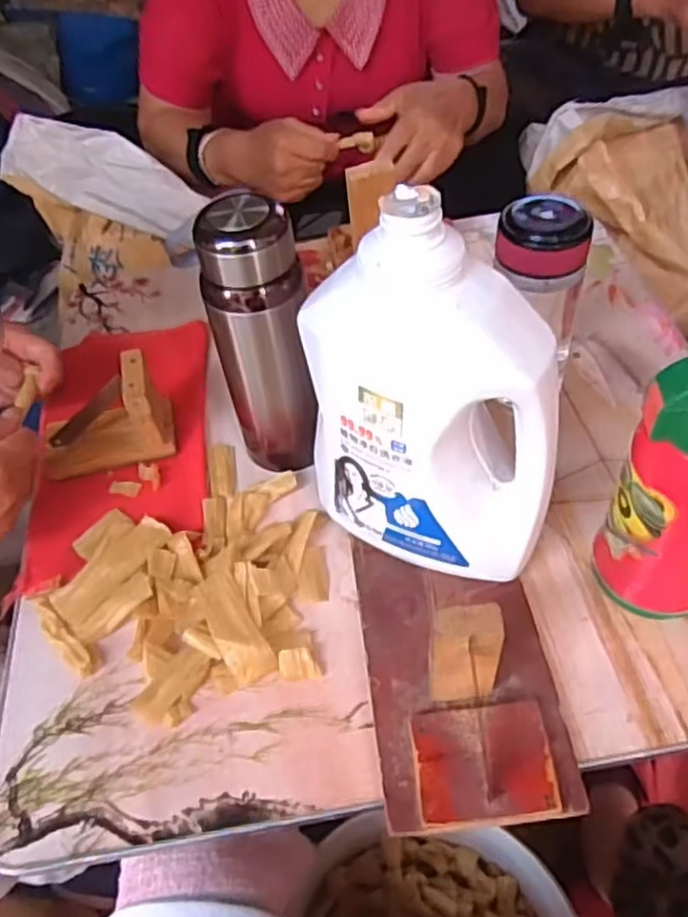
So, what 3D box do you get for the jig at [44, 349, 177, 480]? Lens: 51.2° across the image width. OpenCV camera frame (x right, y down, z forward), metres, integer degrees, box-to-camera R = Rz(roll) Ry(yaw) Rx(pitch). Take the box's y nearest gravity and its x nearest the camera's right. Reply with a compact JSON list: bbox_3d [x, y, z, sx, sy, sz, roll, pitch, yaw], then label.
[{"bbox_3d":[-0.207,-0.037,0.609,0.109,0.074,0.062,-9,51,-3],"label":"jig"}]

